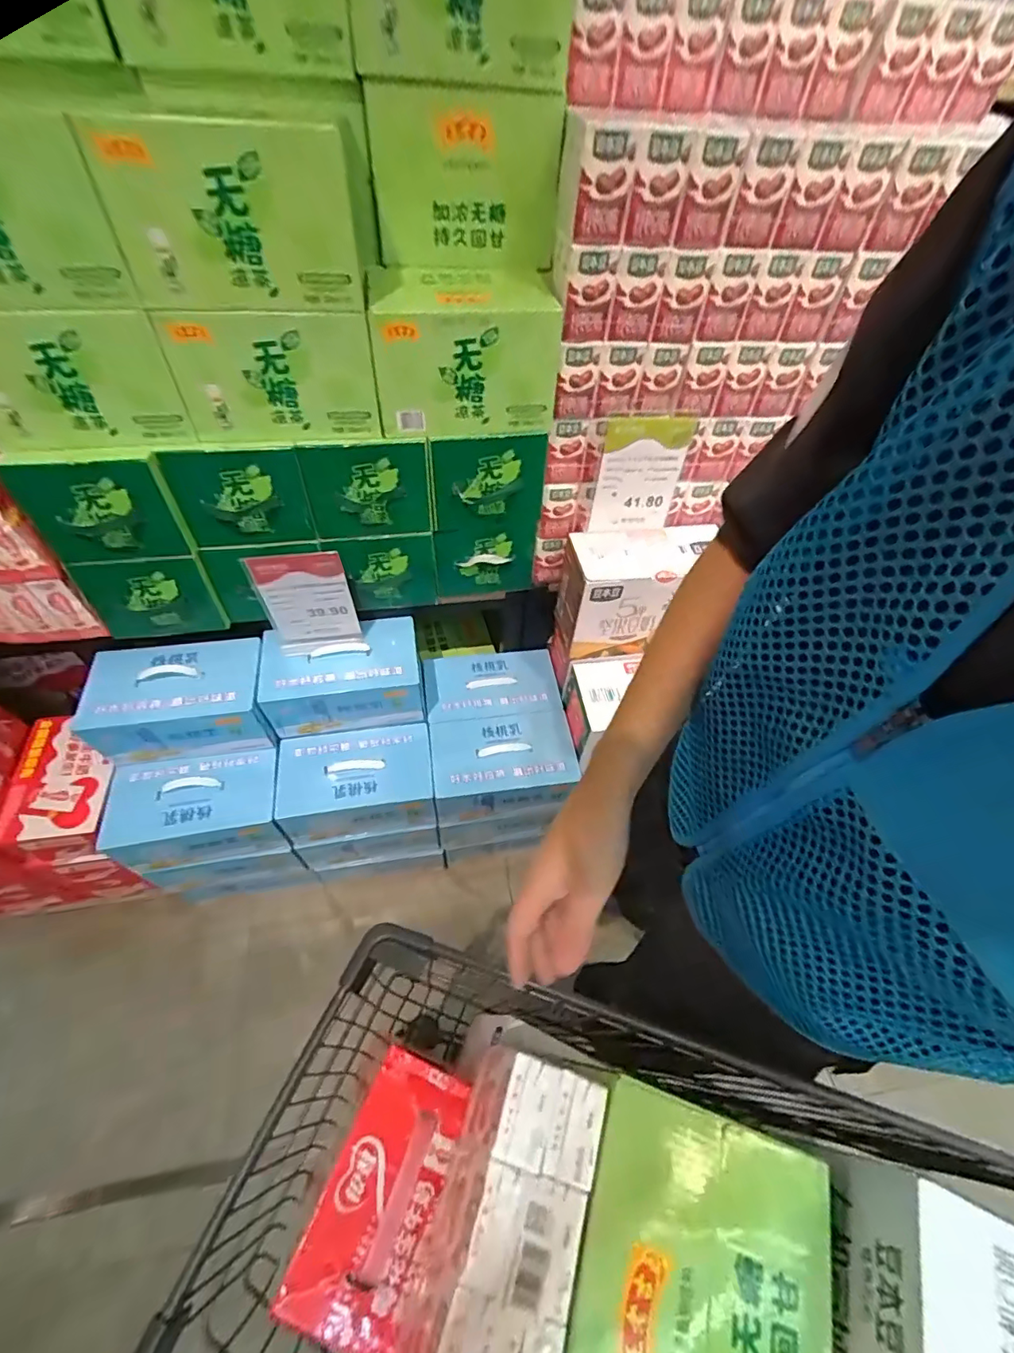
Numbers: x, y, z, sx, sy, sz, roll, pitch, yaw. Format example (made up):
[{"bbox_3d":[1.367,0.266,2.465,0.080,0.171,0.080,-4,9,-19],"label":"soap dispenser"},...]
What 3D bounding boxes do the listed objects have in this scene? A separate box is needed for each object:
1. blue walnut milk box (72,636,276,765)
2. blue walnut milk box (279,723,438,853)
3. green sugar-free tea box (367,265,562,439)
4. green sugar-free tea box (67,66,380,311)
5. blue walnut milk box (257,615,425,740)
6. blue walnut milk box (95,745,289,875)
[{"bbox_3d":[-0.591,0.045,0.977,0.269,0.162,0.165,-10,54,-12],"label":"blue walnut milk box"},{"bbox_3d":[-0.294,0.215,1.065,0.278,0.146,0.164,-7,54,-10],"label":"blue walnut milk box"},{"bbox_3d":[-0.070,-0.484,0.779,0.247,0.160,0.188,-7,54,-10],"label":"green sugar-free tea box"},{"bbox_3d":[-0.288,-0.560,0.612,0.245,0.167,0.245,-4,53,-7],"label":"green sugar-free tea box"},{"bbox_3d":[-0.316,0.006,1.042,0.277,0.151,0.166,-9,54,-11],"label":"blue walnut milk box"},{"bbox_3d":[-0.569,0.252,1.004,0.276,0.144,0.153,-7,54,-9],"label":"blue walnut milk box"}]

